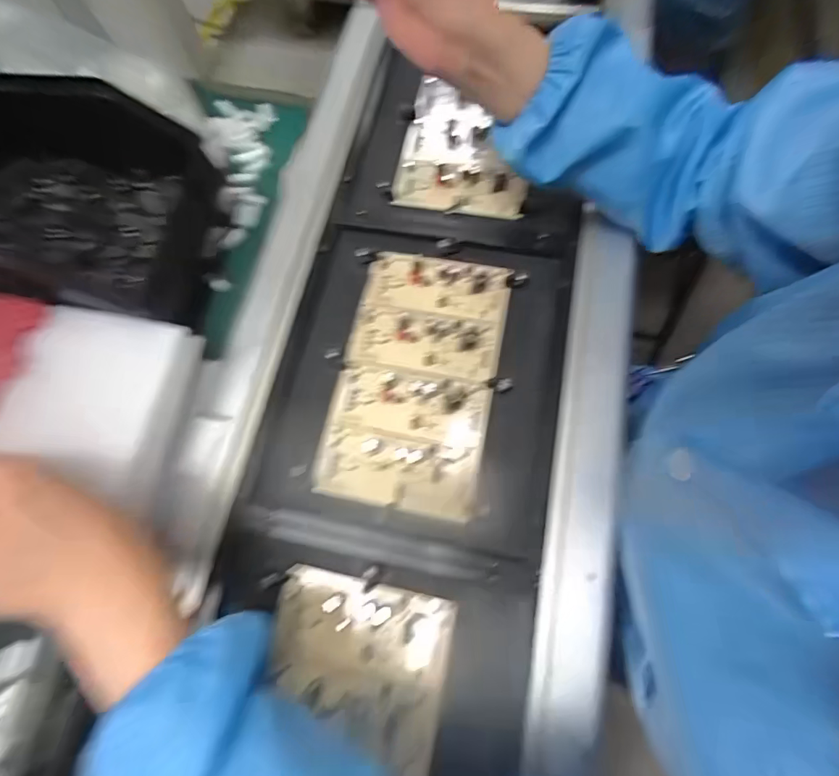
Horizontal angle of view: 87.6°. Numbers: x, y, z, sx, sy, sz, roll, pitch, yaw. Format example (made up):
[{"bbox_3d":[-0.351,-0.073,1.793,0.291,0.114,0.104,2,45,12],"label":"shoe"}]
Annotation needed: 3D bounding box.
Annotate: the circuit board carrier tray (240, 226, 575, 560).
[{"bbox_3d":[-0.001,-0.013,0.373,0.228,0.015,0.261,12,73,5],"label":"circuit board carrier tray"}]

